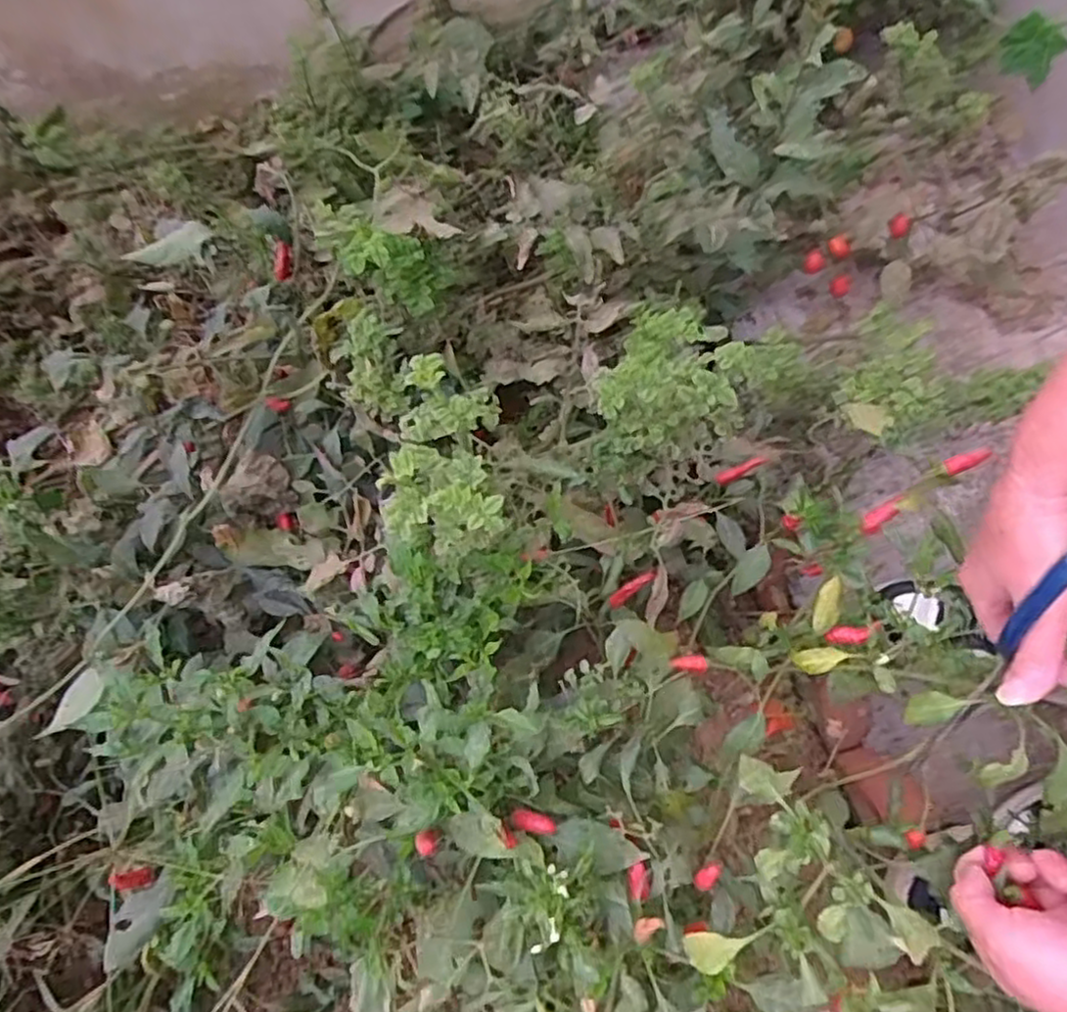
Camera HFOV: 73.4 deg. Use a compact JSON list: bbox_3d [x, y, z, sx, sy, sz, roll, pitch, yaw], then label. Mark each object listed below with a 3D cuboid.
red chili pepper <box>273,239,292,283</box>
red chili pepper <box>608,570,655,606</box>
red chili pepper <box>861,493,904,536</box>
[{"bbox_3d":[-0.208,-0.203,0.595,0.012,0.037,0.015,27,43,14],"label":"red chili pepper"},{"bbox_3d":[0.065,0.054,0.474,0.039,0.010,0.009,-41,66,20],"label":"red chili pepper"},{"bbox_3d":[0.212,0.004,0.435,0.008,0.035,0.011,-21,62,-40],"label":"red chili pepper"}]

